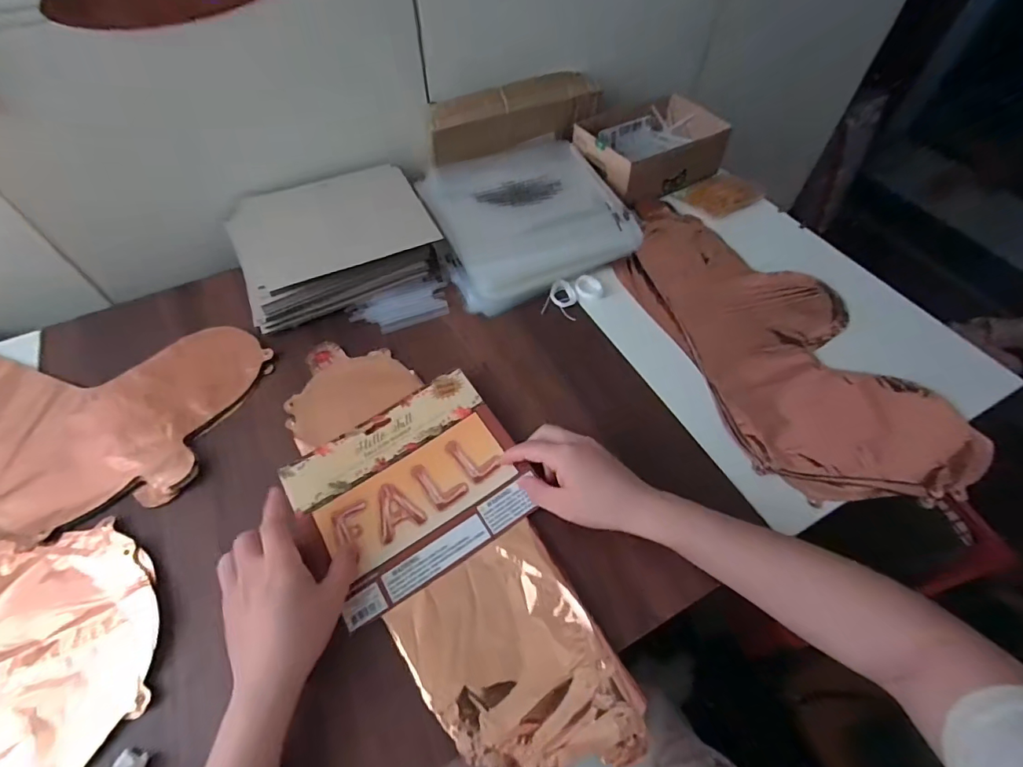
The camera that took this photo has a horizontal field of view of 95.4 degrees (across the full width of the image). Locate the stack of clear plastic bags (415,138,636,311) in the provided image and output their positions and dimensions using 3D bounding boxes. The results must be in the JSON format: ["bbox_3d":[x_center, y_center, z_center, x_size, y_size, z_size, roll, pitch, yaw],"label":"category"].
[{"bbox_3d":[0.016,-0.212,0.602,0.229,0.055,0.226,-21,57,-14],"label":"stack of clear plastic bags"}]

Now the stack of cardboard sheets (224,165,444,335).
[{"bbox_3d":[-0.212,-0.171,0.564,0.223,0.063,0.180,-21,57,-13],"label":"stack of cardboard sheets"}]

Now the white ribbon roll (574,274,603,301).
[{"bbox_3d":[0.092,-0.113,0.553,0.032,0.012,0.031,0,55,0],"label":"white ribbon roll"}]

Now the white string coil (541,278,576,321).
[{"bbox_3d":[0.059,-0.100,0.546,0.038,0.013,0.049,11,56,8],"label":"white string coil"}]

